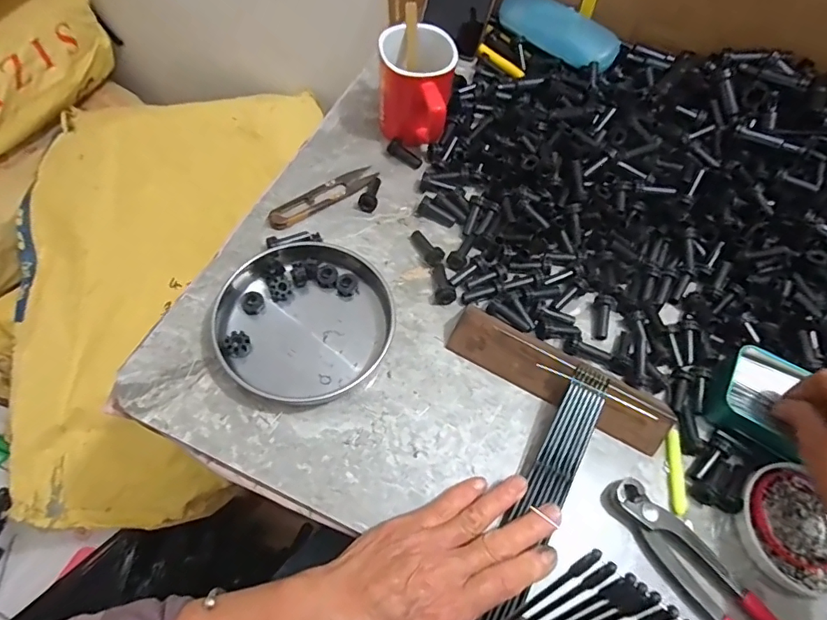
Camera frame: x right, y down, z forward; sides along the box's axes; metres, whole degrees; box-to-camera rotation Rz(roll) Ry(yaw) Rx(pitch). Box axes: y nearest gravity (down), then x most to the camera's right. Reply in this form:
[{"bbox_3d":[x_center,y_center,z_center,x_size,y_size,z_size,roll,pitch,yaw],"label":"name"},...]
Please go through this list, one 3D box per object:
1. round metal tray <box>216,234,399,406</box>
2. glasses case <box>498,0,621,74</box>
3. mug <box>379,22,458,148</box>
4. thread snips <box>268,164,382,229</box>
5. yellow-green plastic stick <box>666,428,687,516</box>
[{"bbox_3d":[-0.089,0.008,0.415,0.139,0.028,0.136,2,62,-4],"label":"round metal tray"},{"bbox_3d":[0.167,-0.321,0.572,0.062,0.031,0.148,-40,72,-22],"label":"glasses case"},{"bbox_3d":[0.001,-0.217,0.492,0.074,0.078,0.099,10,61,2],"label":"mug"},{"bbox_3d":[-0.087,-0.111,0.481,0.116,0.014,0.029,-34,70,-21],"label":"thread snips"},{"bbox_3d":[0.201,0.124,0.379,0.011,0.006,0.061,9,61,0],"label":"yellow-green plastic stick"}]

